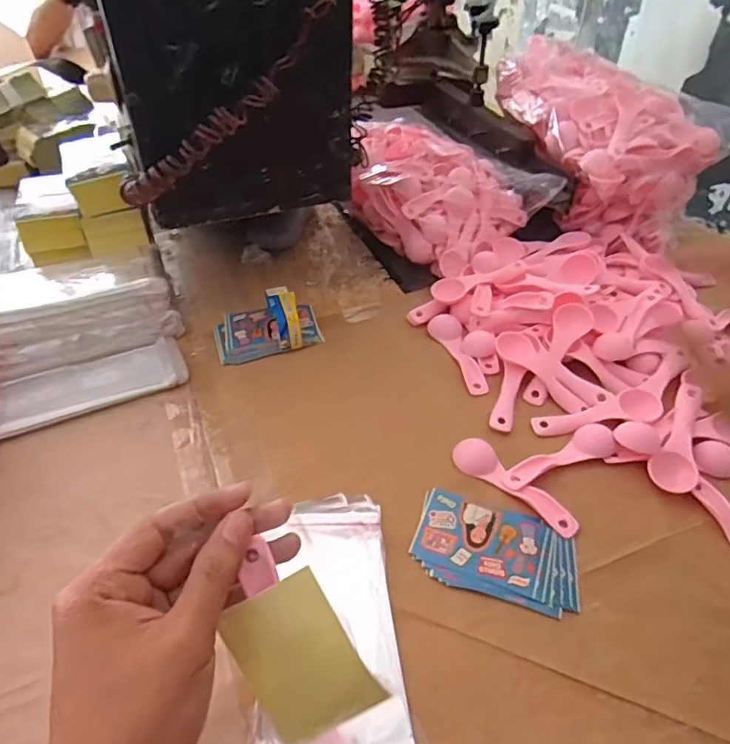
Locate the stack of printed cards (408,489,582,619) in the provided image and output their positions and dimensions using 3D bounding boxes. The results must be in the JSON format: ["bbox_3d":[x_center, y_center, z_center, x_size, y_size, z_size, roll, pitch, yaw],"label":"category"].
[{"bbox_3d":[0.096,0.130,0.402,0.118,0.005,0.073,14,46,12],"label":"stack of printed cards"}]

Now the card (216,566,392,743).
[{"bbox_3d":[-0.031,0.143,0.272,0.051,0.004,0.078,-32,91,-10],"label":"card"}]

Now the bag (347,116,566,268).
[{"bbox_3d":[0.084,-0.245,0.704,0.198,0.086,0.264,-16,47,-17],"label":"bag"}]

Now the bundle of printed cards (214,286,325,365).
[{"bbox_3d":[-0.102,-0.052,0.566,0.105,0.033,0.072,-13,46,-14],"label":"bundle of printed cards"}]

